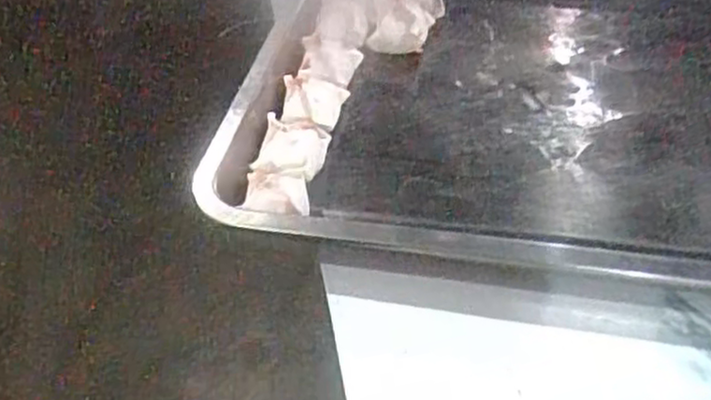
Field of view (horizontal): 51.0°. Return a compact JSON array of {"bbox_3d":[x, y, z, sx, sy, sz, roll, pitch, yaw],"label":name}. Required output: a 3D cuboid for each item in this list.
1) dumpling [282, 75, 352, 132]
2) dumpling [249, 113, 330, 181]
[{"bbox_3d":[-0.029,-0.064,0.526,0.040,0.029,0.050,-1,48,6],"label":"dumpling"},{"bbox_3d":[-0.043,-0.029,0.498,0.038,0.031,0.053,5,49,12],"label":"dumpling"}]

